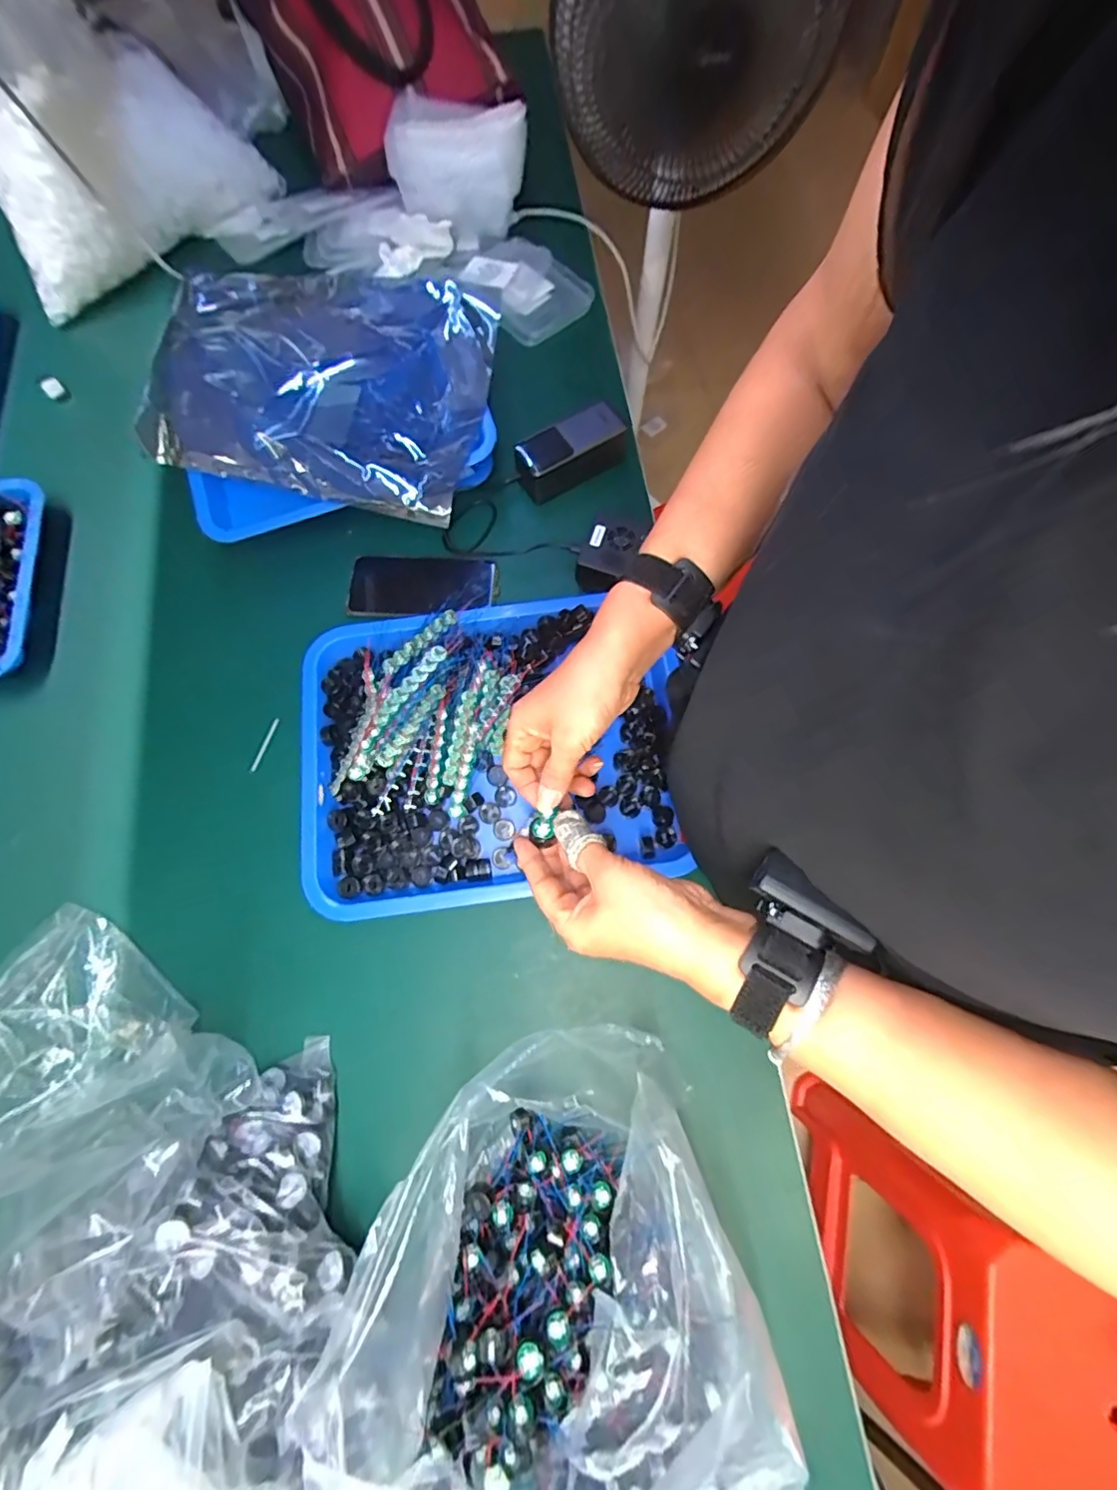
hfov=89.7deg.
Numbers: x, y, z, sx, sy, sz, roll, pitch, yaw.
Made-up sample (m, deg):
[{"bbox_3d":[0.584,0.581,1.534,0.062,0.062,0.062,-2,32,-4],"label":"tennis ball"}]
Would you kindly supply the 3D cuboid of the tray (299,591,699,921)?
[{"bbox_3d":[-0.074,-0.003,0.554,0.365,0.051,0.299,-10,73,-3],"label":"tray"}]

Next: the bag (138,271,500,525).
[{"bbox_3d":[-0.243,-0.383,0.573,0.315,0.089,0.236,12,74,4],"label":"bag"}]

